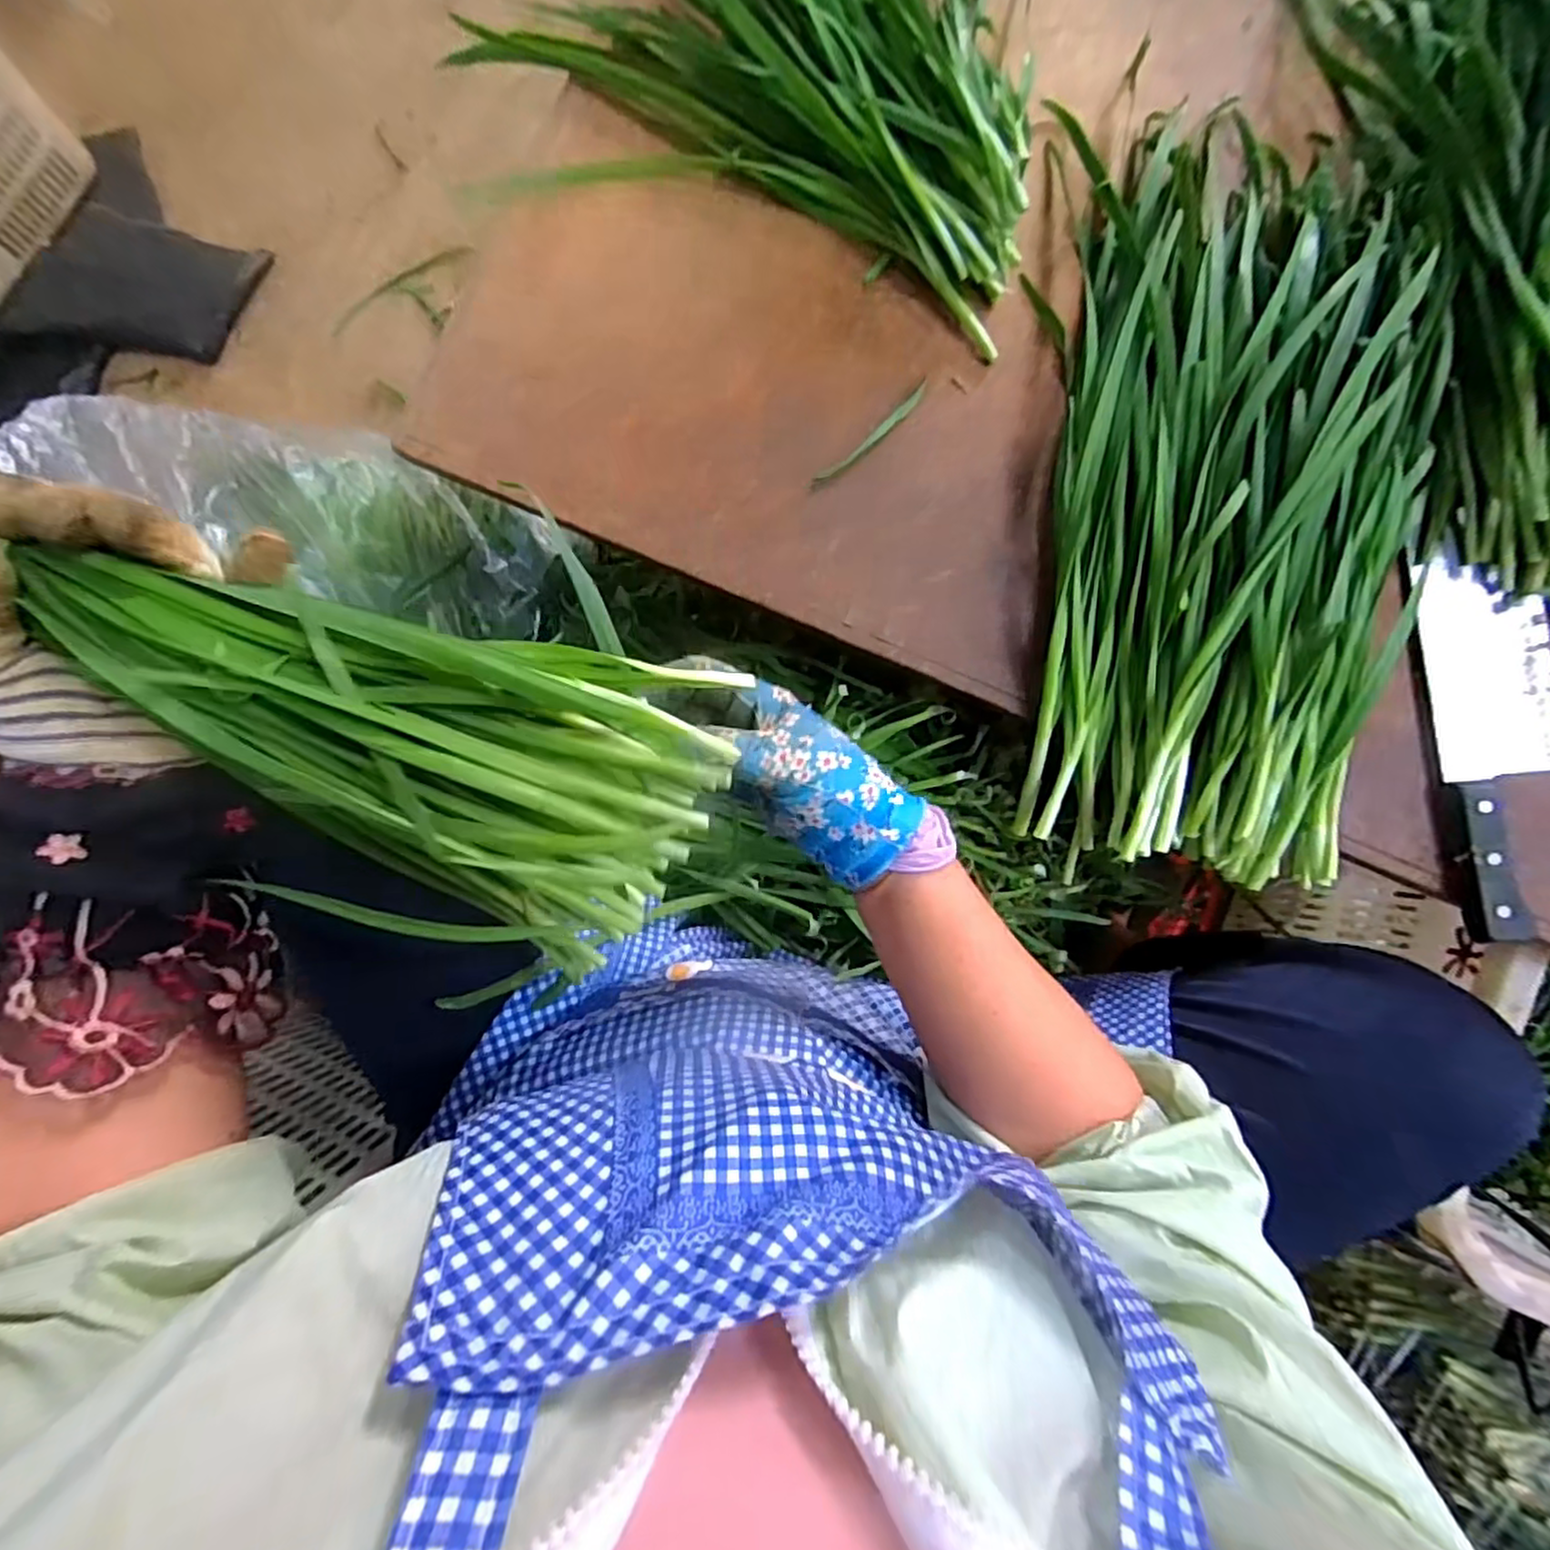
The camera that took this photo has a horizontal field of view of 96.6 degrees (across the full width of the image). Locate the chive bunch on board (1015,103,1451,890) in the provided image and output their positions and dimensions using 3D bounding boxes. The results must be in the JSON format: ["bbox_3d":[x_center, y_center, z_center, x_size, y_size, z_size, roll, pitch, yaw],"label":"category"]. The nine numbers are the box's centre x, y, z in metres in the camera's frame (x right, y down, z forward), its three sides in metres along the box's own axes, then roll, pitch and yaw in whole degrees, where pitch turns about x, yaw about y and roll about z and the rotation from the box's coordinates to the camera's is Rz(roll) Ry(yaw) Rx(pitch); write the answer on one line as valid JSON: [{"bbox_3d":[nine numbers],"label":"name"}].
[{"bbox_3d":[0.285,-0.182,0.426,0.210,0.056,0.478,5,88,0],"label":"chive bunch on board"}]

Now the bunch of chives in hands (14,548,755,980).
[{"bbox_3d":[-0.224,-0.049,0.242,0.411,0.067,0.134,24,88,-12],"label":"bunch of chives in hands"}]

